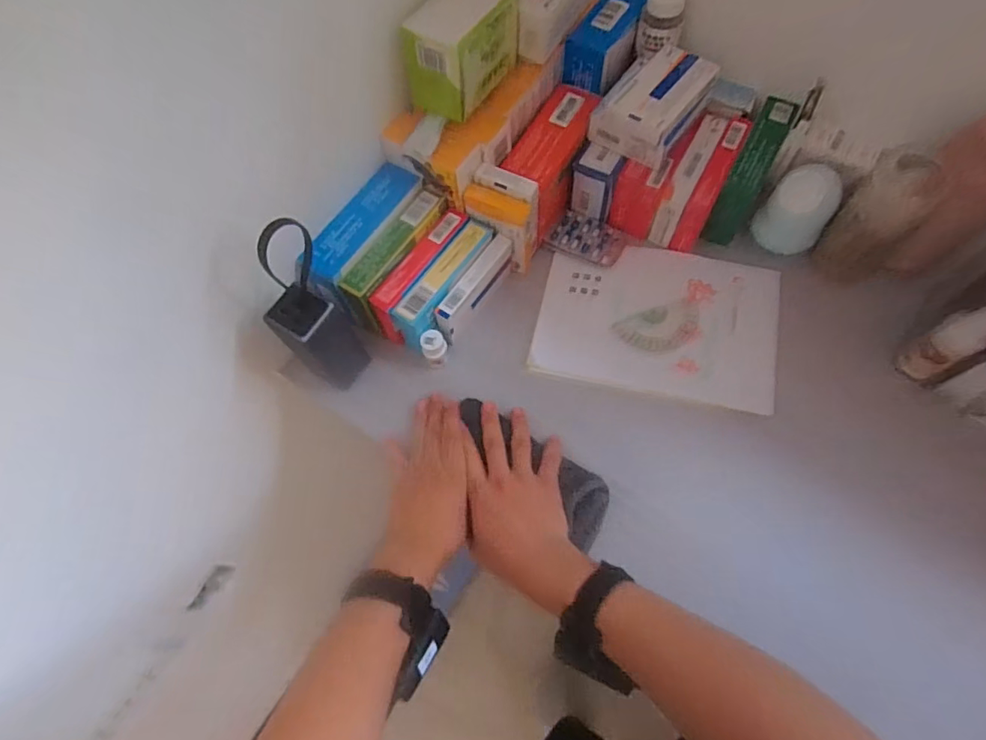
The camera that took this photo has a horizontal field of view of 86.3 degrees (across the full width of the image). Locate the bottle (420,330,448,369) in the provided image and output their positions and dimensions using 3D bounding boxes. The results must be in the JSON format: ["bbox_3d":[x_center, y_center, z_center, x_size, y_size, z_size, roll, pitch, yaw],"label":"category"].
[{"bbox_3d":[-0.061,-0.020,0.567,0.025,0.056,0.025,-15,69,-4],"label":"bottle"}]

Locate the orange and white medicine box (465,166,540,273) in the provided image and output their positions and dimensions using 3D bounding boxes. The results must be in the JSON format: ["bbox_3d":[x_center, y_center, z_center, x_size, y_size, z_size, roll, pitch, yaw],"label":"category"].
[{"bbox_3d":[0.012,-0.162,0.577,0.073,0.108,0.045,27,72,12],"label":"orange and white medicine box"}]

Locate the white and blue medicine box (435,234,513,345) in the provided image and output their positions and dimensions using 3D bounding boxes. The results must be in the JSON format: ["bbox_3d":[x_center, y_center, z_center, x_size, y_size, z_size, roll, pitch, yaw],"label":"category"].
[{"bbox_3d":[-0.020,-0.087,0.573,0.017,0.063,0.118,34,73,14],"label":"white and blue medicine box"}]

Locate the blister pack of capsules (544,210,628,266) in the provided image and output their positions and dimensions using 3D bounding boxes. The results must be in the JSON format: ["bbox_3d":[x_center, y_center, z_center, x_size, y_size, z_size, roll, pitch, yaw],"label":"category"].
[{"bbox_3d":[0.112,-0.156,0.624,0.086,0.008,0.054,23,71,11],"label":"blister pack of capsules"}]

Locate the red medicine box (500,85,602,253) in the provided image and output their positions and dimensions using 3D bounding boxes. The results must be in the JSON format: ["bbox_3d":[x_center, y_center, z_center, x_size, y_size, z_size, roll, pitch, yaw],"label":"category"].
[{"bbox_3d":[0.068,-0.235,0.607,0.066,0.096,0.139,29,72,13],"label":"red medicine box"}]

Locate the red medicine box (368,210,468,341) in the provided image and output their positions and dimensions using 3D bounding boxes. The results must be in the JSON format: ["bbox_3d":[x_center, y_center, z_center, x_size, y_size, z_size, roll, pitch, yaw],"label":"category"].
[{"bbox_3d":[-0.075,-0.100,0.569,0.025,0.066,0.141,33,73,14],"label":"red medicine box"}]

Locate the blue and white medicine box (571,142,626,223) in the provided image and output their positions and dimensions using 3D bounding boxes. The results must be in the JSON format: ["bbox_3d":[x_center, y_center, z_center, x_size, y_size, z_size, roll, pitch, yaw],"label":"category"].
[{"bbox_3d":[0.119,-0.217,0.609,0.051,0.072,0.040,23,71,11],"label":"blue and white medicine box"}]

